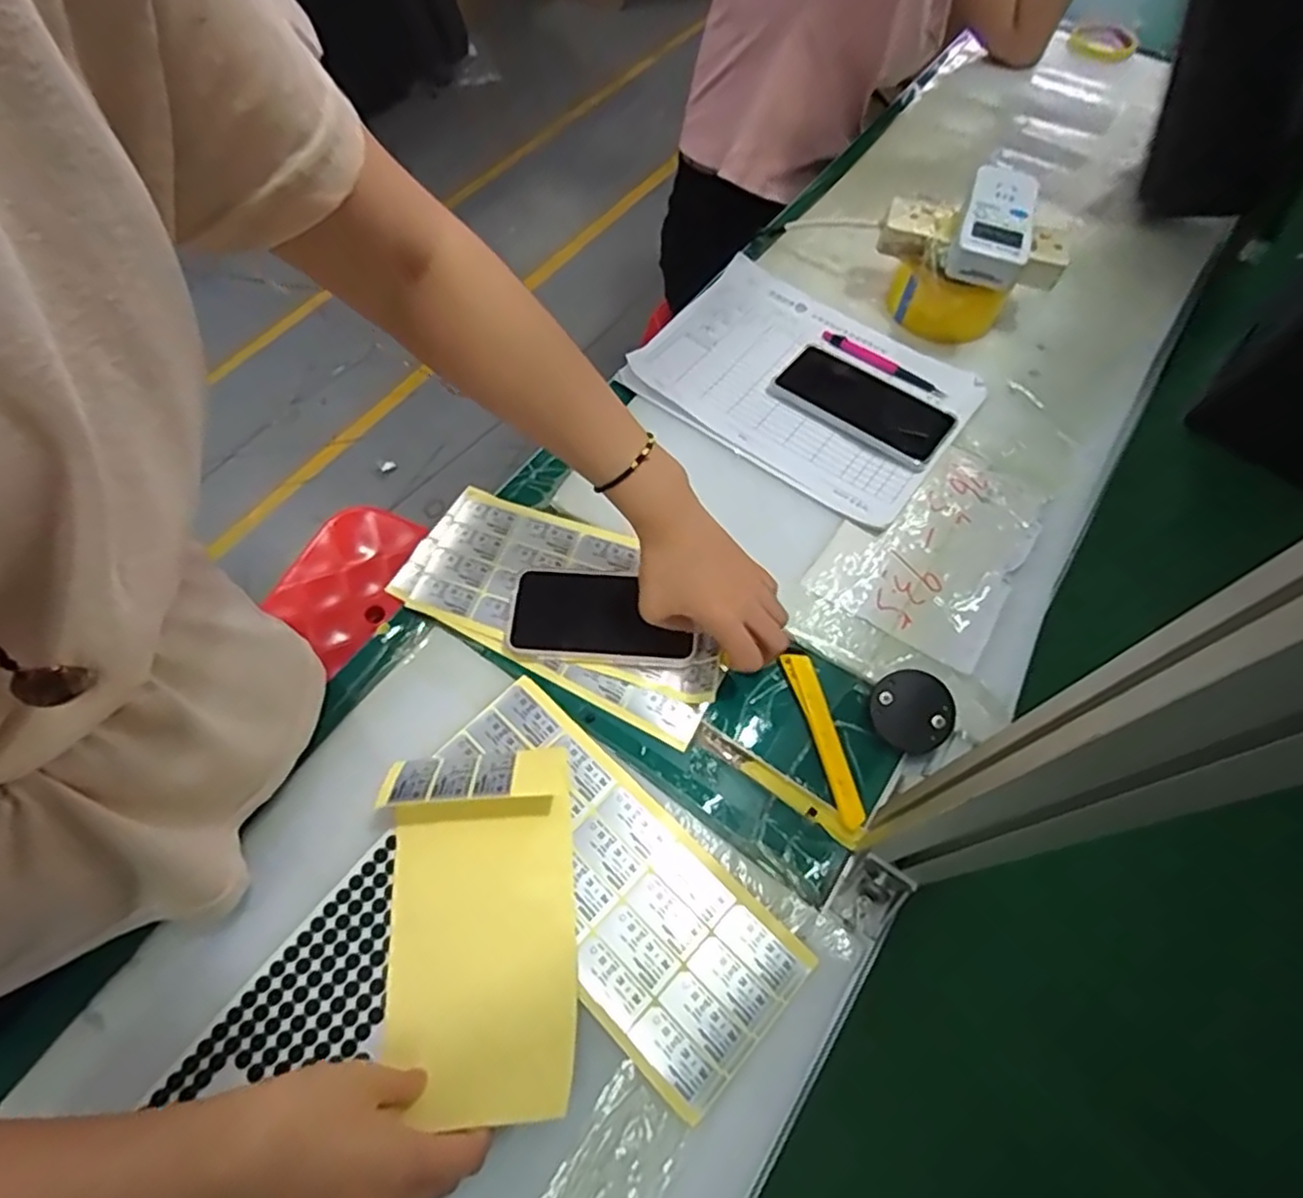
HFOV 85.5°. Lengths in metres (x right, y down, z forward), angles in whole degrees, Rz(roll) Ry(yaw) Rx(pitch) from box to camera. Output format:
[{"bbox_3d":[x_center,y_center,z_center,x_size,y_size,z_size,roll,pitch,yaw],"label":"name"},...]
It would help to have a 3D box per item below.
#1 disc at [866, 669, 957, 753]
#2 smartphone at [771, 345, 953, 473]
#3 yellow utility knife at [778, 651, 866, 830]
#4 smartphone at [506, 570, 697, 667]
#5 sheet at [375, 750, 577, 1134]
[{"bbox_3d":[0.192,0.083,0.519,0.057,0.007,0.059,-2,80,10],"label":"disc"},{"bbox_3d":[0.197,-0.184,0.657,0.161,0.009,0.086,35,68,17],"label":"smartphone"},{"bbox_3d":[0.128,0.101,0.521,0.020,0.013,0.131,-14,64,-7],"label":"yellow utility knife"},{"bbox_3d":[-0.041,0.014,0.561,0.145,0.011,0.076,4,63,2],"label":"smartphone"},{"bbox_3d":[-0.112,0.201,0.443,0.118,0.047,0.212,-6,63,-3],"label":"sheet"}]

